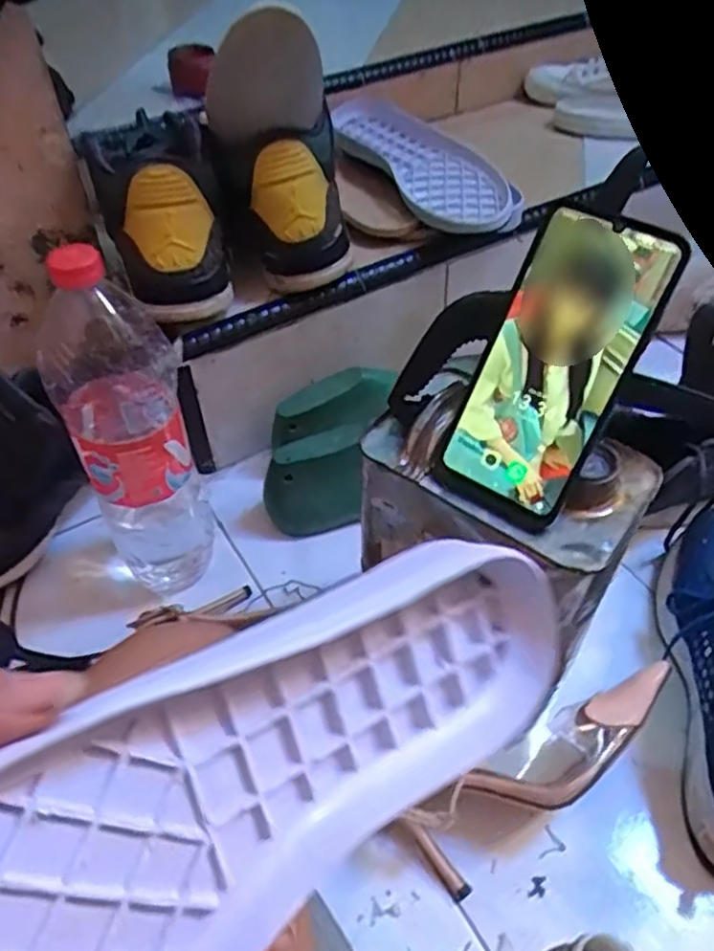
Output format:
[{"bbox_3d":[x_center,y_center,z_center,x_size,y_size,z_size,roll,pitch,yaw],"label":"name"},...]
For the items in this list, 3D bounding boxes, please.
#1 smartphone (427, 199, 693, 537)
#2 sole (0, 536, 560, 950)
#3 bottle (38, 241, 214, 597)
[{"bbox_3d":[0.106,-0.058,0.387,0.074,0.168,0.009,30,18,20],"label":"smartphone"},{"bbox_3d":[-0.040,0.094,0.196,0.275,0.096,0.021,-31,15,-32],"label":"sole"},{"bbox_3d":[-0.174,-0.017,0.556,0.084,0.339,0.076,-21,51,-17],"label":"bottle"}]

